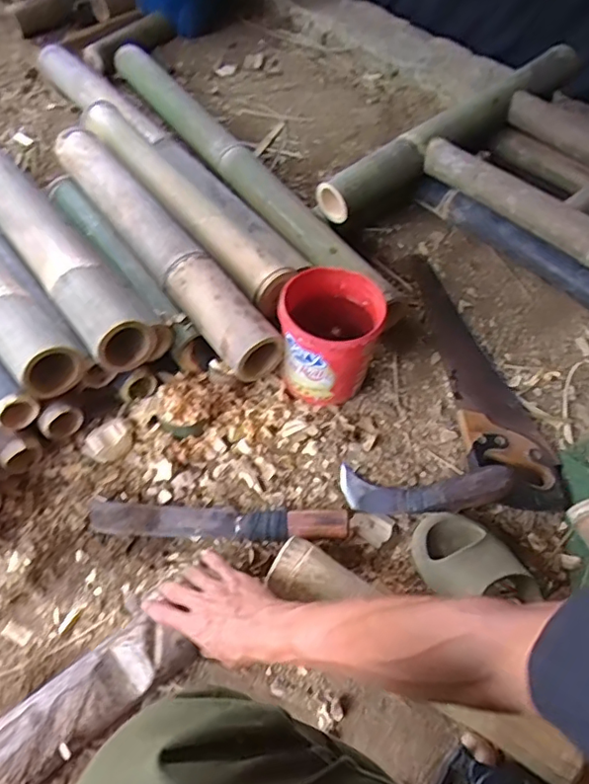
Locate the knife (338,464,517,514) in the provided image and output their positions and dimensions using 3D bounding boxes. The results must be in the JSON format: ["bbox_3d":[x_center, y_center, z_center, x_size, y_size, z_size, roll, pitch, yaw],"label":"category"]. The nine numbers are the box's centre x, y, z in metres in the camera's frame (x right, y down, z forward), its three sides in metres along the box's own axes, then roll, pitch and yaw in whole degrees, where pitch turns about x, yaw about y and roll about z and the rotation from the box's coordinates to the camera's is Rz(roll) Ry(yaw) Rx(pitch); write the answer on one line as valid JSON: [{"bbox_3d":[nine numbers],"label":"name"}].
[{"bbox_3d":[0.169,0.126,0.746,0.223,0.025,0.064,-7,53,19],"label":"knife"}]

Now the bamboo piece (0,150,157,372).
[{"bbox_3d":[-0.398,-0.253,0.878,0.088,0.074,0.584,-31,61,-22],"label":"bamboo piece"}]

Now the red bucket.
[{"bbox_3d":[0.051,-0.079,0.833,0.139,0.151,0.142,1,55,-1],"label":"red bucket"}]

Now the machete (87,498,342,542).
[{"bbox_3d":[-0.098,0.163,0.727,0.325,0.035,0.049,1,55,-1],"label":"machete"}]

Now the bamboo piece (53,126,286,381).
[{"bbox_3d":[-0.226,-0.254,0.924,0.089,0.087,0.607,-29,60,-21],"label":"bamboo piece"}]

